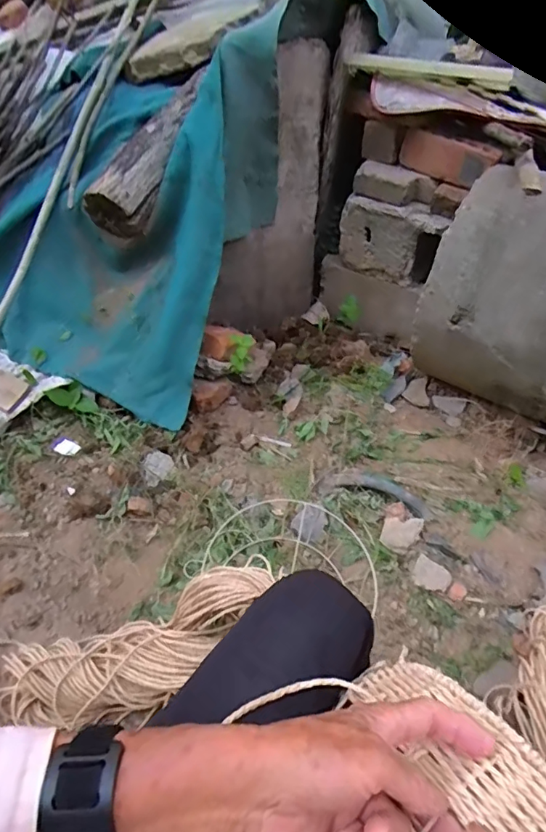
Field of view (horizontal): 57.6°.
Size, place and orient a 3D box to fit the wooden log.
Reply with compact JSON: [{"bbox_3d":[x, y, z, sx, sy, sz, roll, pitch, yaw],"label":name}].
[{"bbox_3d":[-0.271,-0.615,1.135,0.124,0.121,0.424,26,84,22],"label":"wooden log"}]

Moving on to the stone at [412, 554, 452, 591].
[{"bbox_3d":[0.290,0.293,0.909,0.065,0.028,0.051,22,44,19],"label":"stone"}]

